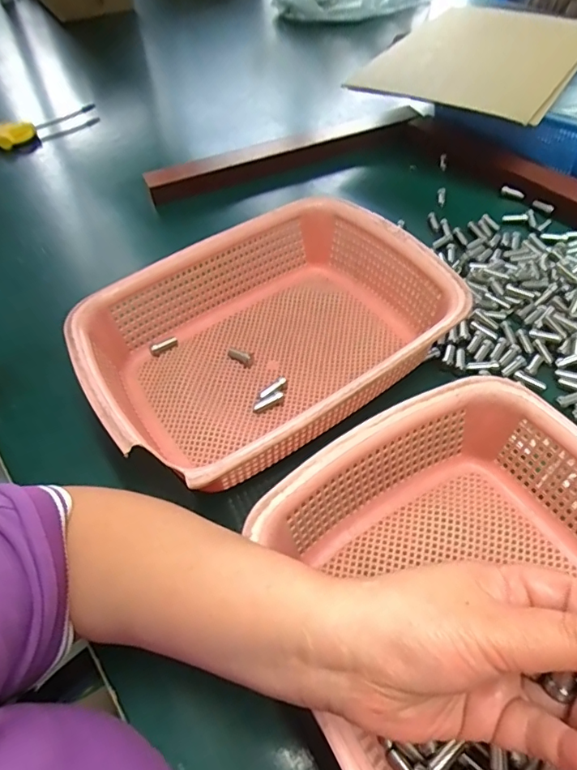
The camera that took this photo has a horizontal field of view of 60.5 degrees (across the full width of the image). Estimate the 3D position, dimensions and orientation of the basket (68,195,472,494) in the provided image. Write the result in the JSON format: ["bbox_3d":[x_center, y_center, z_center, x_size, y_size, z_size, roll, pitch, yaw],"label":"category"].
[{"bbox_3d":[-0.015,-0.039,0.439,0.278,0.104,0.226,-31,56,-18],"label":"basket"}]

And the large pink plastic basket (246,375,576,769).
[{"bbox_3d":[0.132,0.139,0.268,0.237,0.081,0.287,-27,55,-16],"label":"large pink plastic basket"}]

